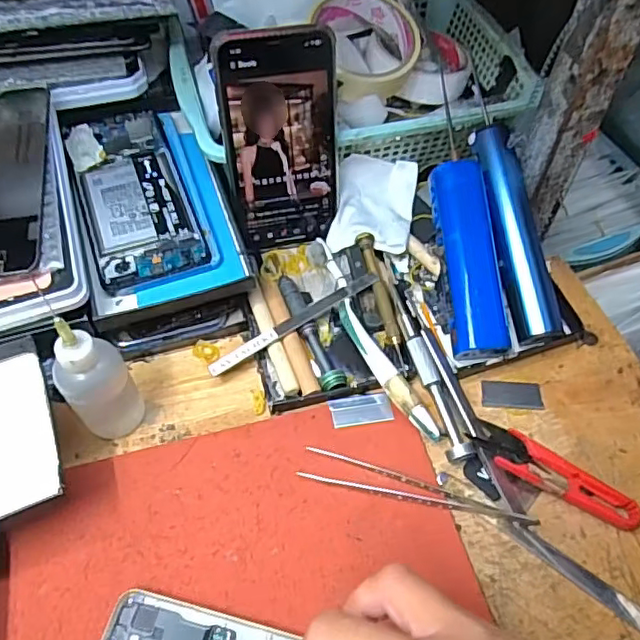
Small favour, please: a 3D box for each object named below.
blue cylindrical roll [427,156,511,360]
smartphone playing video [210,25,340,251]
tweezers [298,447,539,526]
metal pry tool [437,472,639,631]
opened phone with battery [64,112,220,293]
[{"bbox_3d":[0.098,-0.041,0.397,0.035,0.030,0.132,-4,77,-6],"label":"blue cylindrical roll"},{"bbox_3d":[-0.024,-0.116,0.399,0.077,0.149,0.005,-13,39,-7],"label":"smartphone playing video"},{"bbox_3d":[0.055,0.099,0.339,0.133,0.007,0.019,15,57,7],"label":"tweezers"},{"bbox_3d":[0.122,0.125,0.325,0.127,0.004,0.012,34,62,18],"label":"metal pry tool"},{"bbox_3d":[-0.129,-0.091,0.416,0.074,0.015,0.156,-17,58,-13],"label":"opened phone with battery"}]

